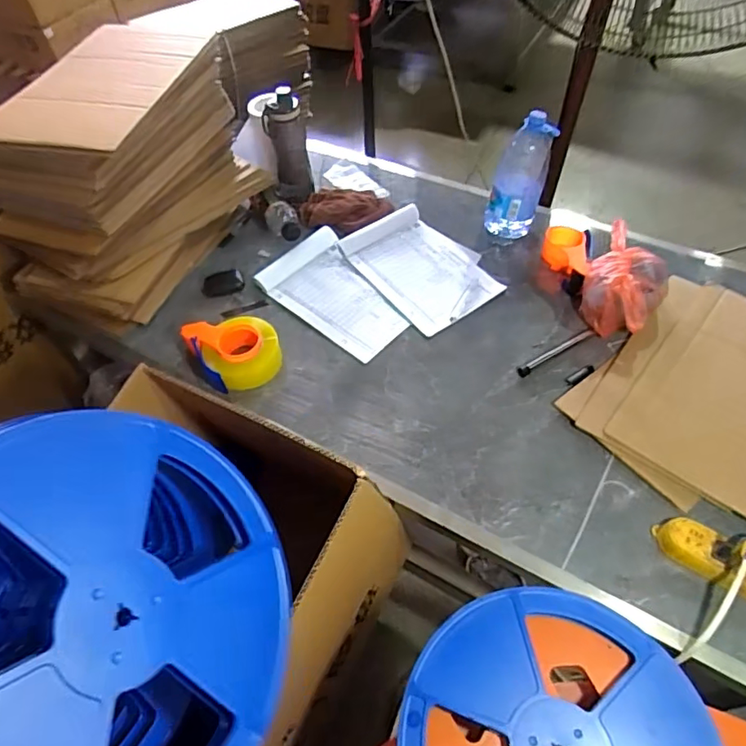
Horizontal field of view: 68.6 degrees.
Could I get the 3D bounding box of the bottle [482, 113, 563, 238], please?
[{"bbox_3d":[0.302,-0.399,1.136,0.112,0.233,0.102,11,55,12],"label":"bottle"}]

